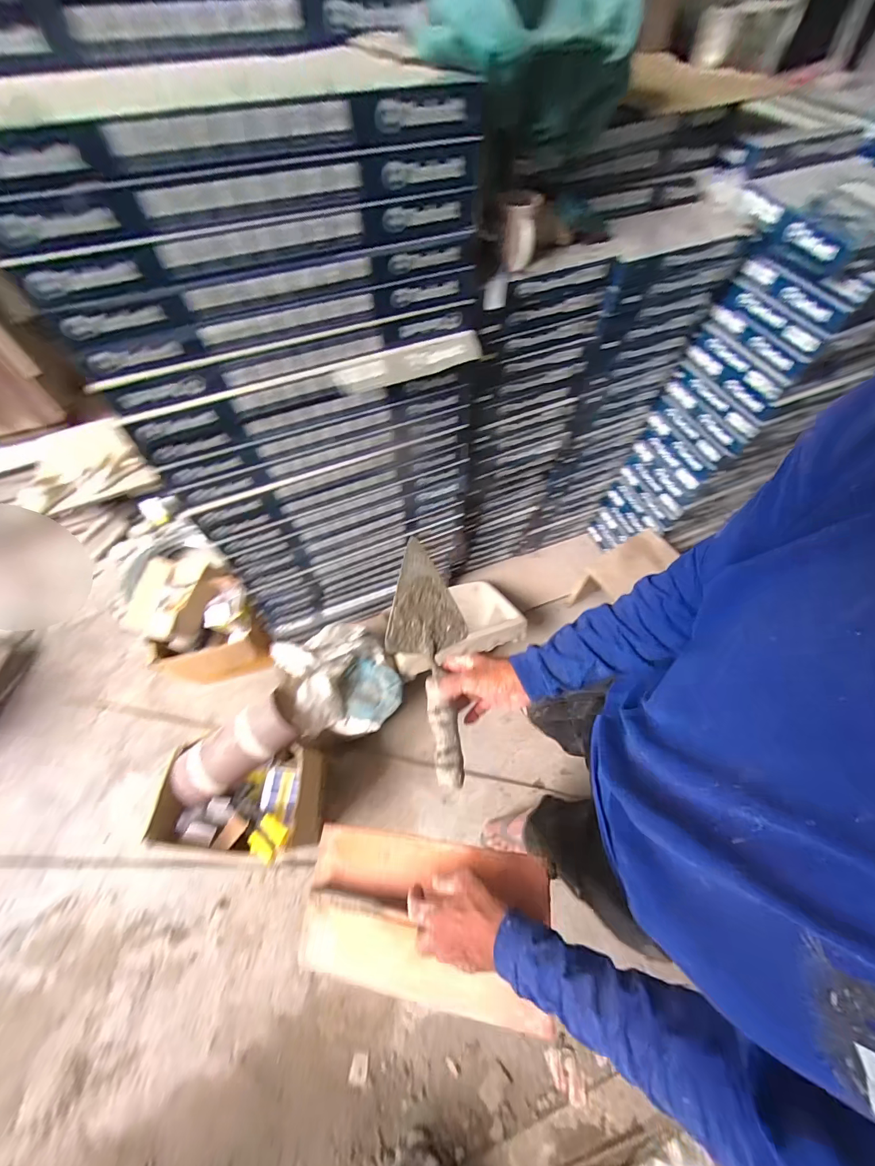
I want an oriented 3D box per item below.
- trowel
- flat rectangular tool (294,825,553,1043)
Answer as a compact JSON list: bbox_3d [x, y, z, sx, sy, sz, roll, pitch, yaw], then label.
[{"bbox_3d":[-0.010,0.103,0.558,0.105,0.061,0.311,-8,72,-2],"label":"trowel"},{"bbox_3d":[-0.033,0.417,0.521,0.324,0.052,0.165,-5,60,19],"label":"flat rectangular tool"}]

